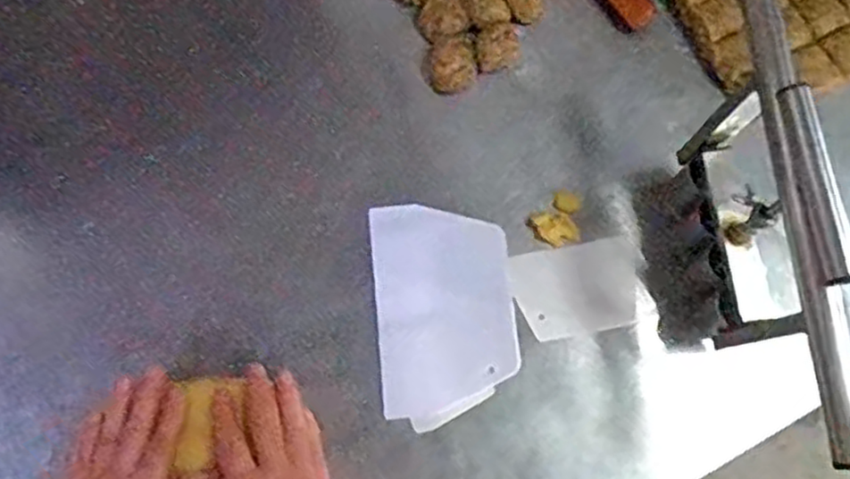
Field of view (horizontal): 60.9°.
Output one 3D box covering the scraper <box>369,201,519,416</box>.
[{"bbox_3d":[0.018,0.059,0.642,0.119,0.007,0.180,-5,78,-1],"label":"scraper"}]

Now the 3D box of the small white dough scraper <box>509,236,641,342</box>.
[{"bbox_3d":[0.139,0.044,0.650,0.115,0.004,0.079,-11,77,-5],"label":"small white dough scraper"}]

